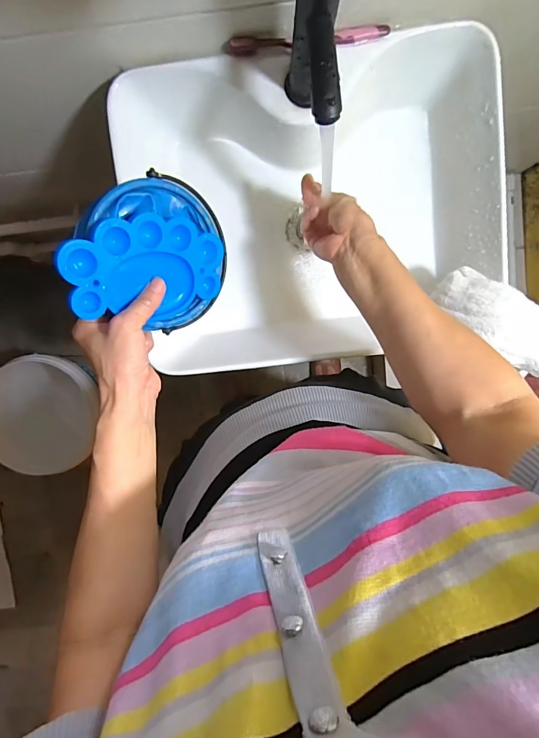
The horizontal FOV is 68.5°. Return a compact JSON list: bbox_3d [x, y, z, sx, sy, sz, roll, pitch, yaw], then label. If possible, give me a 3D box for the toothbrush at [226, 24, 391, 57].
[{"bbox_3d":[0.044,-0.371,0.447,0.184,0.015,0.014,-6,96,0],"label":"toothbrush"}]

